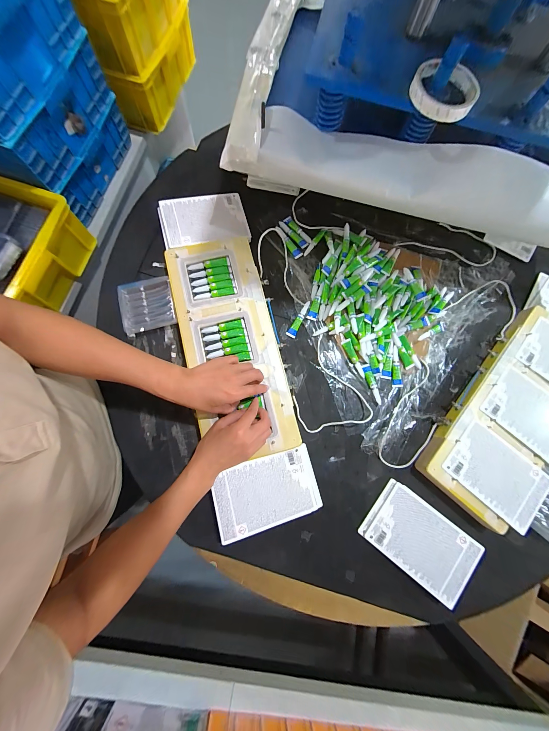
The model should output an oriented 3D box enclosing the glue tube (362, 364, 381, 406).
[{"bbox_3d":[0.196,0.037,0.507,0.016,0.009,0.081,-18,81,-8],"label":"glue tube"}]

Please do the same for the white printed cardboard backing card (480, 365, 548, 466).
[{"bbox_3d":[0.487,0.099,0.478,0.183,0.011,0.123,40,80,6],"label":"white printed cardboard backing card"}]

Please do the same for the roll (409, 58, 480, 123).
[{"bbox_3d":[0.236,-0.384,0.355,0.089,0.019,0.089,1,79,-4],"label":"roll"}]

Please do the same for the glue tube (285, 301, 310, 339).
[{"bbox_3d":[0.049,-0.096,0.526,0.020,0.015,0.081,25,78,1],"label":"glue tube"}]

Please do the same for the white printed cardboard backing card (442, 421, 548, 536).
[{"bbox_3d":[0.399,0.196,0.451,0.172,0.010,0.114,41,80,7],"label":"white printed cardboard backing card"}]

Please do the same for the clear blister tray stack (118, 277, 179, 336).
[{"bbox_3d":[-0.253,-0.119,0.504,0.102,0.016,0.101,-13,78,-4],"label":"clear blister tray stack"}]

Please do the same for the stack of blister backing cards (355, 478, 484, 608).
[{"bbox_3d":[0.258,0.307,0.446,0.181,0.010,0.116,36,78,14],"label":"stack of blister backing cards"}]

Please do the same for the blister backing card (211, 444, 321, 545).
[{"bbox_3d":[-0.012,0.220,0.442,0.180,0.008,0.112,-12,80,-16],"label":"blister backing card"}]

